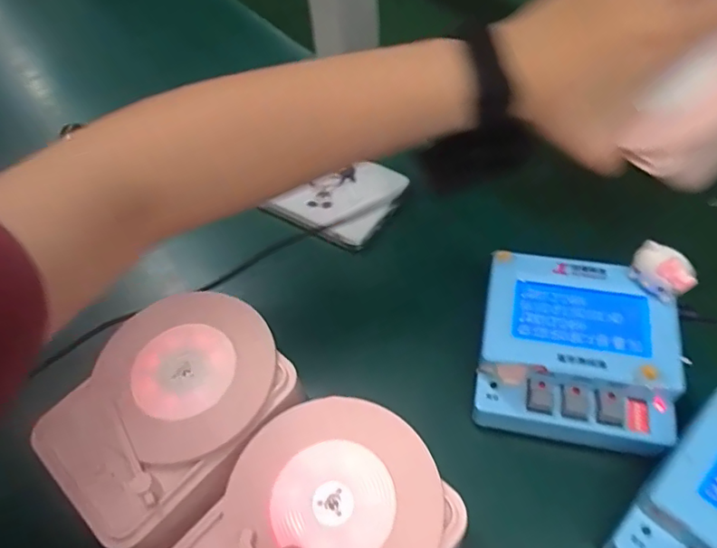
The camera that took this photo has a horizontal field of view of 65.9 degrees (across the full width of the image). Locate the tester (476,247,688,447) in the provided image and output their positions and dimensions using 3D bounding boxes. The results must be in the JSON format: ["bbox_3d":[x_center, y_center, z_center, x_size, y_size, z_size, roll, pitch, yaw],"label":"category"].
[{"bbox_3d":[0.122,0.041,0.314,0.100,0.037,0.096,8,54,12],"label":"tester"}]

